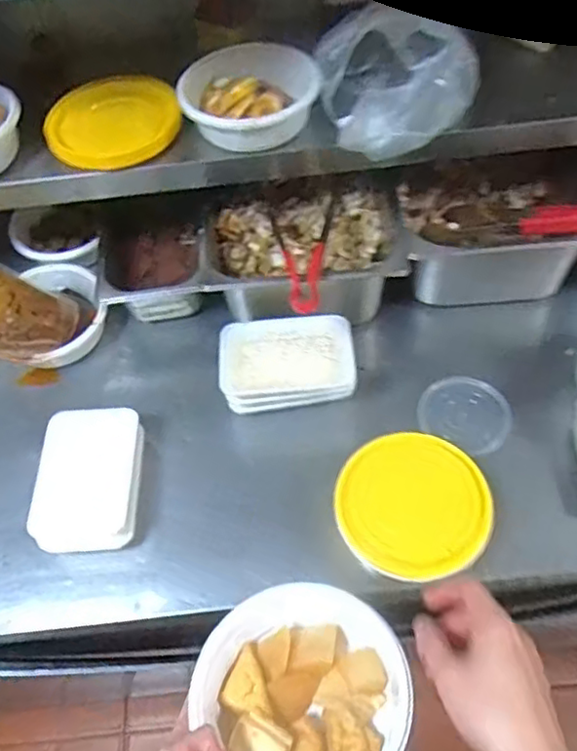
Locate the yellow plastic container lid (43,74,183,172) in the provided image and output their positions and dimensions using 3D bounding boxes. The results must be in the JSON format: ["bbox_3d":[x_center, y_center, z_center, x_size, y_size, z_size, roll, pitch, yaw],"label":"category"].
[{"bbox_3d":[-0.232,-0.336,0.840,0.172,0.024,0.122,-24,87,-8],"label":"yellow plastic container lid"}]

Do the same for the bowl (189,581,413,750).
[{"bbox_3d":[0.010,0.257,0.516,0.165,0.063,0.171,-2,57,4],"label":"bowl"}]

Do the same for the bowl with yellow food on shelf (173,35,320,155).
[{"bbox_3d":[-0.049,-0.357,0.822,0.170,0.074,0.159,-2,57,4],"label":"bowl with yellow food on shelf"}]

